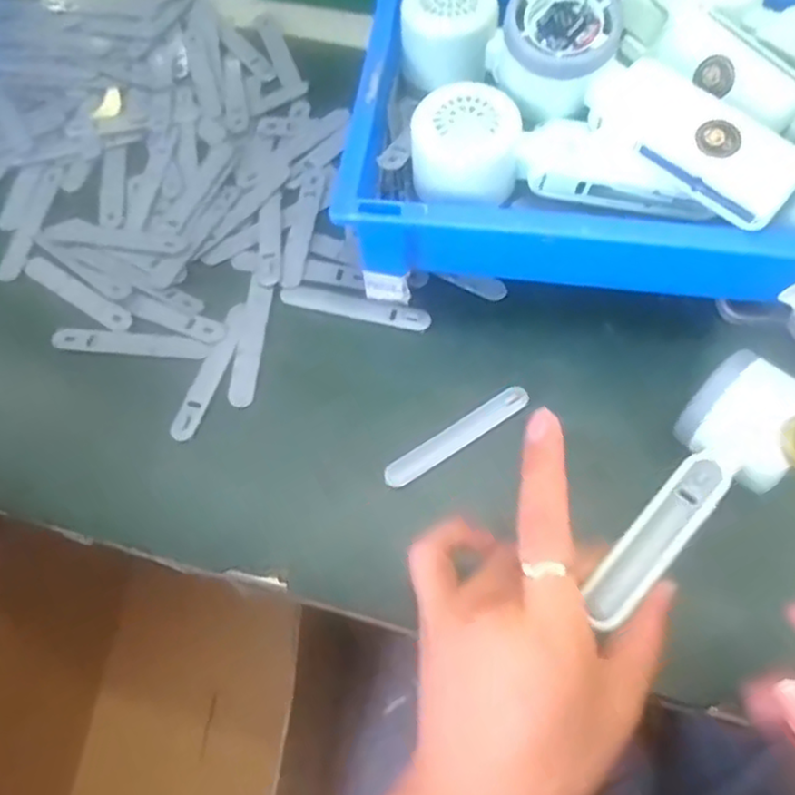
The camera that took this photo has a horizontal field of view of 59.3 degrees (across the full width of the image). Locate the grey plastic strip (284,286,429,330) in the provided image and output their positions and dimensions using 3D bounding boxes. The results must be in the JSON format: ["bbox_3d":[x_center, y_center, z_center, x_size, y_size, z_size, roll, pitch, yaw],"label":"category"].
[{"bbox_3d":[-0.026,-0.056,0.431,0.092,0.004,0.017,11,65,7],"label":"grey plastic strip"}]

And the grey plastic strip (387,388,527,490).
[{"bbox_3d":[0.034,0.021,0.390,0.092,0.005,0.015,-31,67,-13],"label":"grey plastic strip"}]

